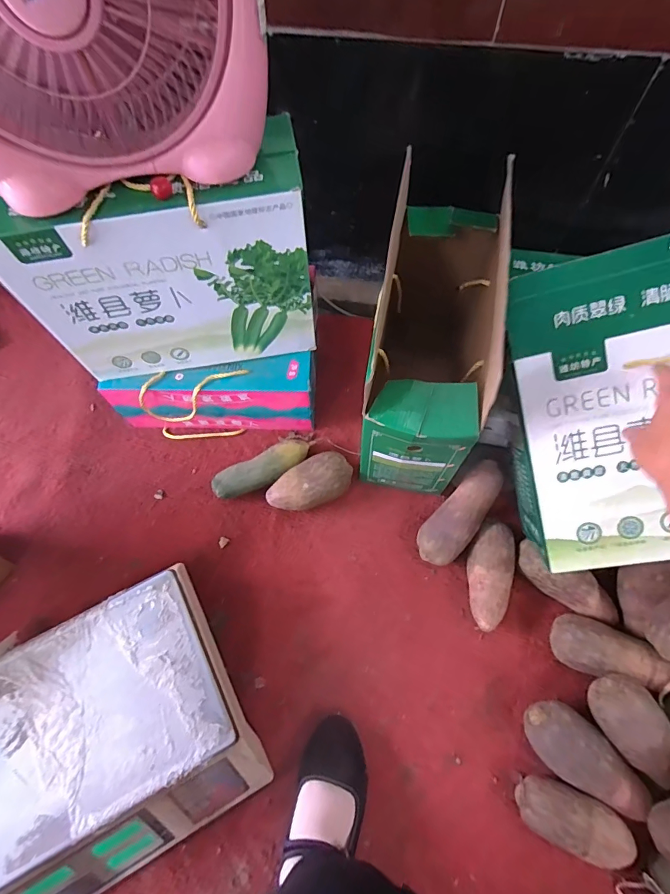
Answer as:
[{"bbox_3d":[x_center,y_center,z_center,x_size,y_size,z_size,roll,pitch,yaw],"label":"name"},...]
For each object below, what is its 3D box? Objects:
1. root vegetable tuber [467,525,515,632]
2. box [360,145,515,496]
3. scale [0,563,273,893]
[{"bbox_3d":[0.236,0.196,0.648,0.063,0.059,0.153,12,68,7],"label":"root vegetable tuber"},{"bbox_3d":[0.141,-0.146,0.645,0.141,0.260,0.374,9,68,6],"label":"box"},{"bbox_3d":[-0.297,0.375,0.546,0.328,0.090,0.302,-28,69,-10],"label":"scale"}]

